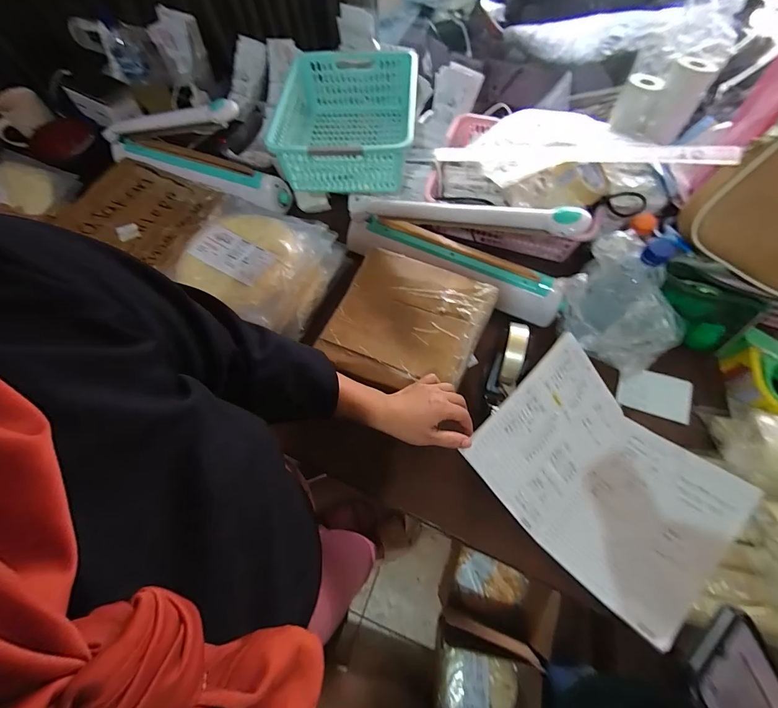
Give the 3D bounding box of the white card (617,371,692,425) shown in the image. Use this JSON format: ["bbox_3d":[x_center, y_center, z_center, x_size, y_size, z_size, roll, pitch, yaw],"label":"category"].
[{"bbox_3d":[0.431,0.063,0.597,0.109,0.009,0.072,17,72,11],"label":"white card"}]

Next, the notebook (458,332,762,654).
[{"bbox_3d":[0.294,0.169,0.509,0.242,0.095,0.314,-43,72,-14],"label":"notebook"}]

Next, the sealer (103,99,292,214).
[{"bbox_3d":[-0.405,-0.403,0.705,0.400,0.185,0.068,19,70,10],"label":"sealer"}]

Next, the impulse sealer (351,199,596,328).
[{"bbox_3d":[0.103,-0.184,0.598,0.394,0.203,0.070,25,71,12],"label":"impulse sealer"}]

